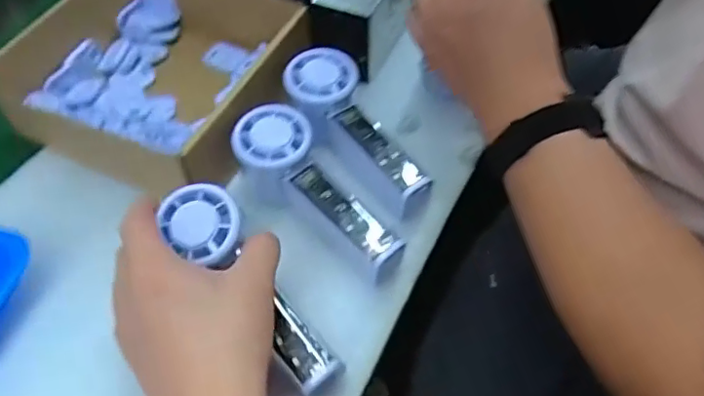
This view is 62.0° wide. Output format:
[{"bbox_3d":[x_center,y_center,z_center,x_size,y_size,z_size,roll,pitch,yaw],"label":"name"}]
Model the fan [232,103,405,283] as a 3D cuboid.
[{"bbox_3d":[-0.026,-0.006,0.432,0.054,0.034,0.153,-39,80,-24],"label":"fan"}]

